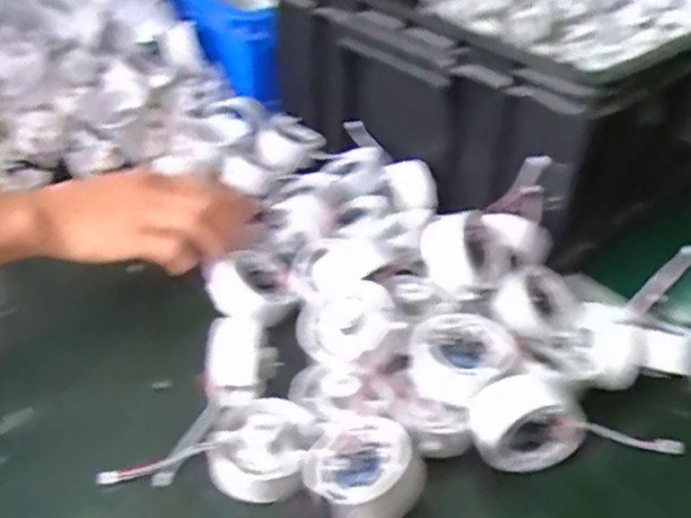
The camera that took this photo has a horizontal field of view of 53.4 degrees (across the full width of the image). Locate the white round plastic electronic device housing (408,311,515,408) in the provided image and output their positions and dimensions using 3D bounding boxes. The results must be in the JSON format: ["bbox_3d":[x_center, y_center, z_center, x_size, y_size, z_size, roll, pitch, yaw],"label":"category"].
[{"bbox_3d":[0.070,0.059,0.412,0.057,0.028,0.054,2,38,-1],"label":"white round plastic electronic device housing"}]

